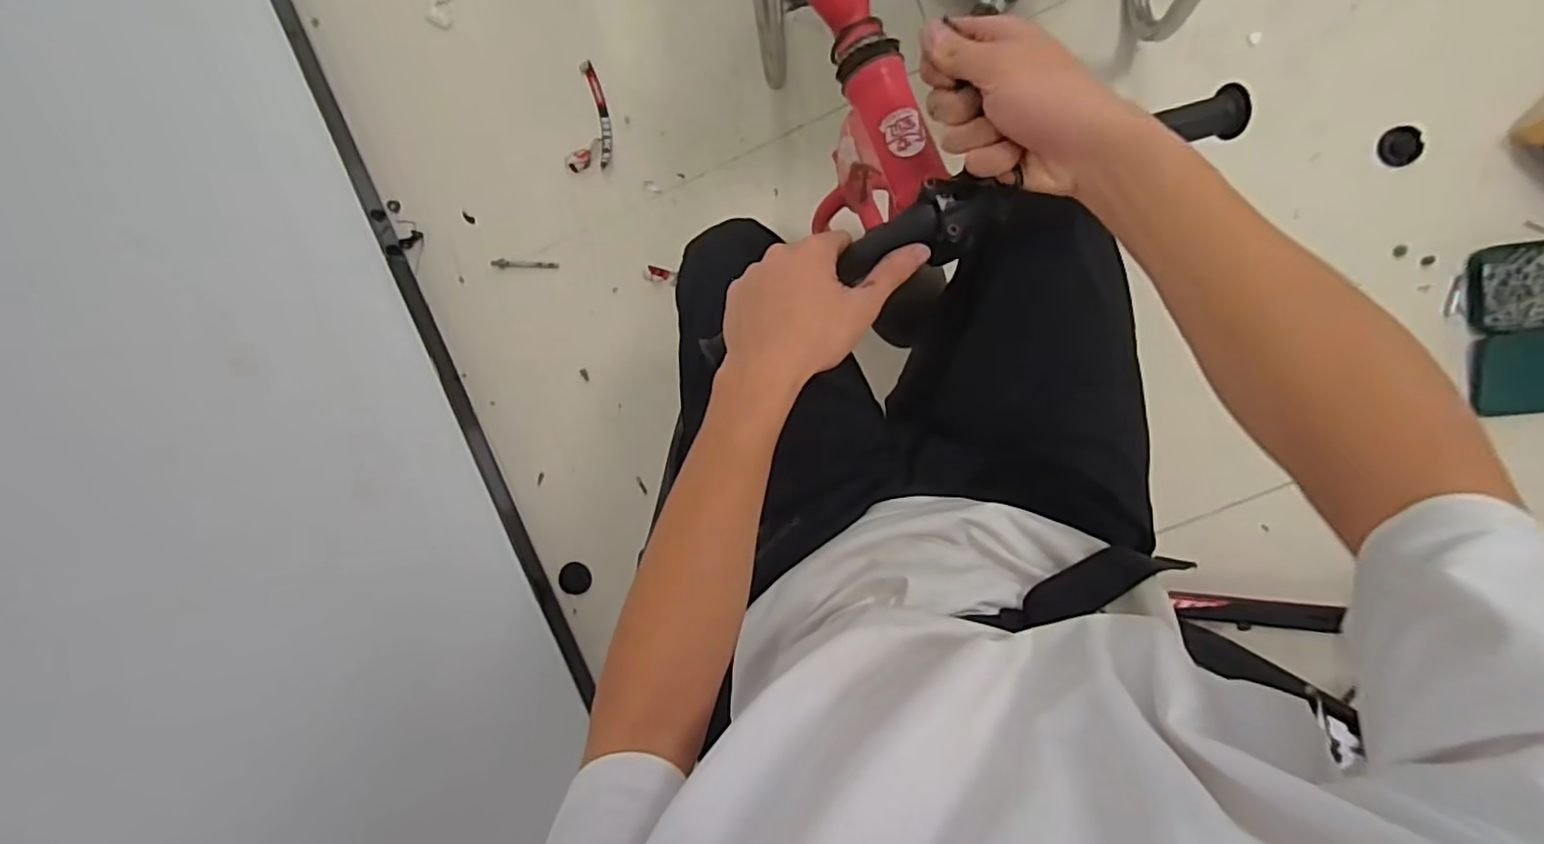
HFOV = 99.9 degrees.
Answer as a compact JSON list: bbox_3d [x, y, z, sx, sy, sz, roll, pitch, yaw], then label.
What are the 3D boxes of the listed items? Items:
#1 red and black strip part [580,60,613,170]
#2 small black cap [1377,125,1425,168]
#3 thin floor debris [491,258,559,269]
[{"bbox_3d":[-0.277,-0.496,1.044,0.028,0.008,0.166,-11,95,8],"label":"red and black strip part"},{"bbox_3d":[0.902,-0.395,0.928,0.050,0.013,0.054,-23,93,9],"label":"small black cap"},{"bbox_3d":[-0.407,-0.260,1.066,0.111,0.012,0.014,1,97,7],"label":"thin floor debris"}]

